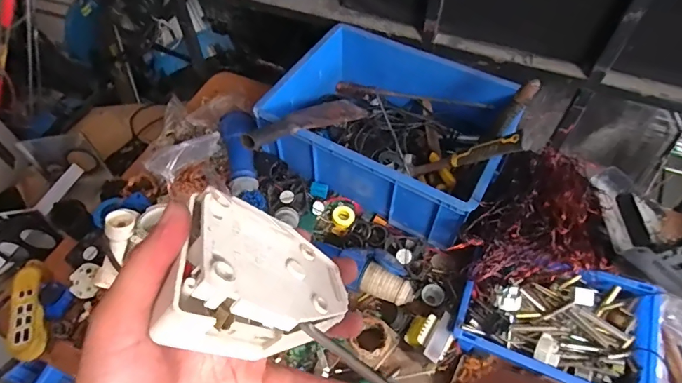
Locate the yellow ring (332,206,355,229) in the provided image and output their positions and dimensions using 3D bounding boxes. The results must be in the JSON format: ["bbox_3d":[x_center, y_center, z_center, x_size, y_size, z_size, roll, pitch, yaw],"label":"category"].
[{"bbox_3d":[0.005,0.054,0.929,0.047,0.008,0.046,28,77,15],"label":"yellow ring"}]

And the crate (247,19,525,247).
[{"bbox_3d":[0.109,-0.144,0.945,0.475,0.191,0.344,26,59,17],"label":"crate"}]

